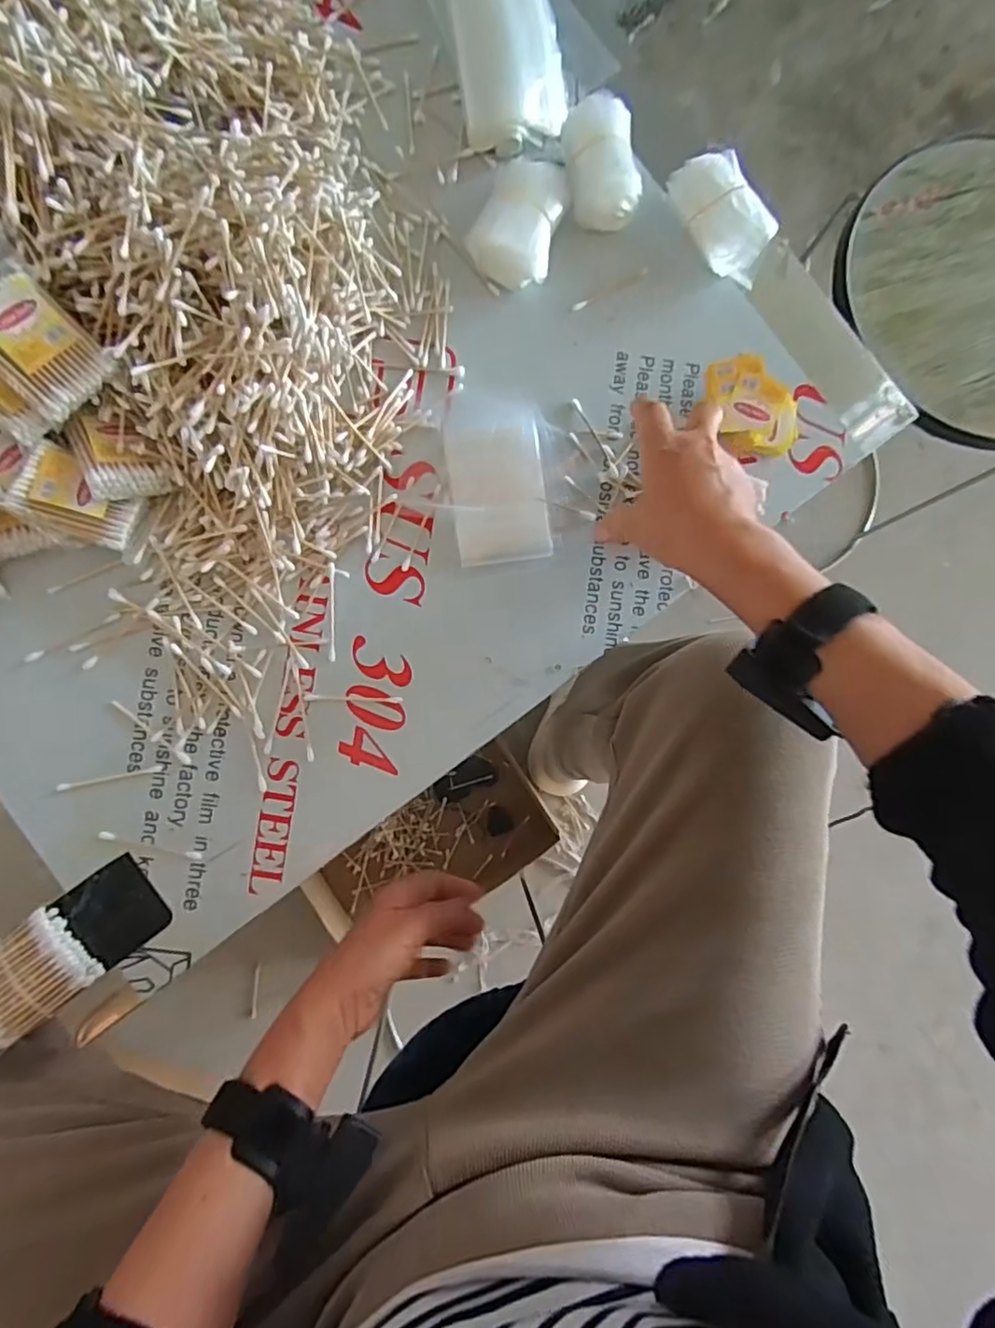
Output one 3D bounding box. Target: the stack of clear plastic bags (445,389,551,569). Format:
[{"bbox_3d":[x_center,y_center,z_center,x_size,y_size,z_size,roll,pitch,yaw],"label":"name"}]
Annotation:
[{"bbox_3d":[-0.001,-0.141,0.468,0.070,0.015,0.127,-7,86,-3],"label":"stack of clear plastic bags"}]

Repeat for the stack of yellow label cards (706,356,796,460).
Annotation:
[{"bbox_3d":[0.199,-0.201,0.479,0.055,0.022,0.083,-37,92,-7],"label":"stack of yellow label cards"}]

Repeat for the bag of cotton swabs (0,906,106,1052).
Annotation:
[{"bbox_3d":[-0.335,0.225,0.417,0.111,0.014,0.062,-39,88,-5],"label":"bag of cotton swabs"}]

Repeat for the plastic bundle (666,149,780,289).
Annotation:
[{"bbox_3d":[0.173,-0.344,0.474,0.047,0.025,0.097,-33,87,-5],"label":"plastic bundle"}]

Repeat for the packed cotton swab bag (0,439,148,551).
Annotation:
[{"bbox_3d":[-0.285,-0.112,0.422,0.075,0.015,0.051,25,81,-21],"label":"packed cotton swab bag"}]

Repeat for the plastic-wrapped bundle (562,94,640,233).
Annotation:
[{"bbox_3d":[0.079,-0.382,0.473,0.052,0.042,0.081,-13,87,-5],"label":"plastic-wrapped bundle"}]

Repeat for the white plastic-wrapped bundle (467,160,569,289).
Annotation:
[{"bbox_3d":[0.015,-0.335,0.470,0.062,0.037,0.083,16,85,-3],"label":"white plastic-wrapped bundle"}]

